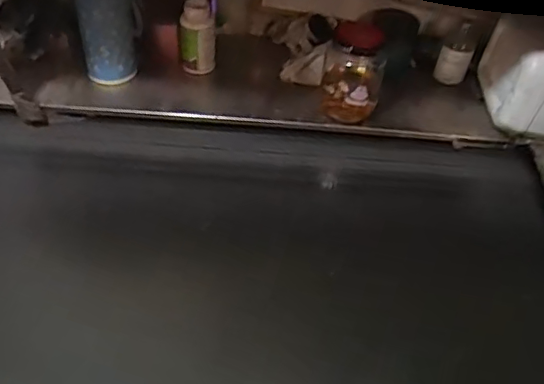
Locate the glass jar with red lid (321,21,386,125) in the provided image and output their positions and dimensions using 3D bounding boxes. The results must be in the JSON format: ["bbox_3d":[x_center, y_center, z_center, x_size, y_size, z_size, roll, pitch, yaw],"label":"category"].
[{"bbox_3d":[0.111,-0.159,0.774,0.078,0.116,0.071,2,49,-2],"label":"glass jar with red lid"}]

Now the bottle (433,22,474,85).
[{"bbox_3d":[0.279,-0.207,0.865,0.050,0.084,0.044,21,51,14],"label":"bottle"}]

